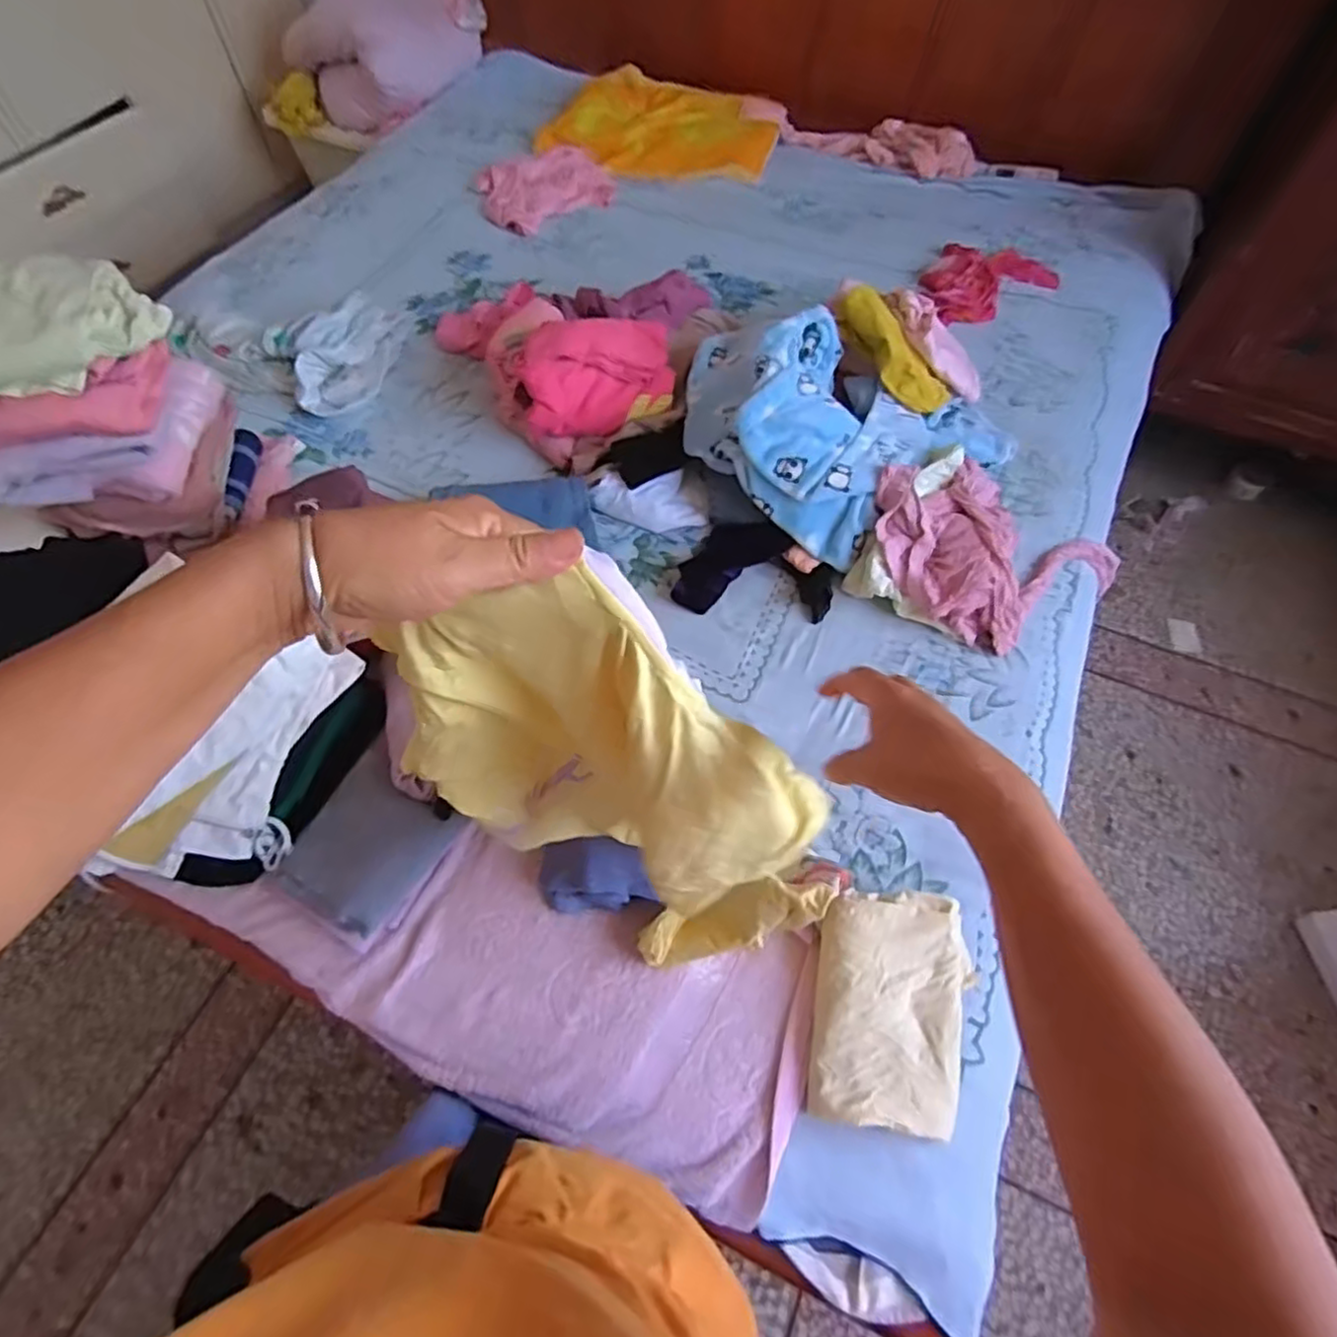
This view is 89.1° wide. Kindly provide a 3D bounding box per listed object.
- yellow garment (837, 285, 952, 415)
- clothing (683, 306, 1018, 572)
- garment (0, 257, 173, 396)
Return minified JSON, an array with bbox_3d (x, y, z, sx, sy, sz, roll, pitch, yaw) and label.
[{"bbox_3d":[0.399,-0.563,1.214,0.093,0.059,0.253,-37,91,-20],"label":"yellow garment"},{"bbox_3d":[0.300,-0.449,1.159,0.509,0.211,0.417,-34,67,-19],"label":"clothing"},{"bbox_3d":[-0.791,-0.433,0.842,0.287,0.079,0.176,-20,63,-12],"label":"garment"}]

